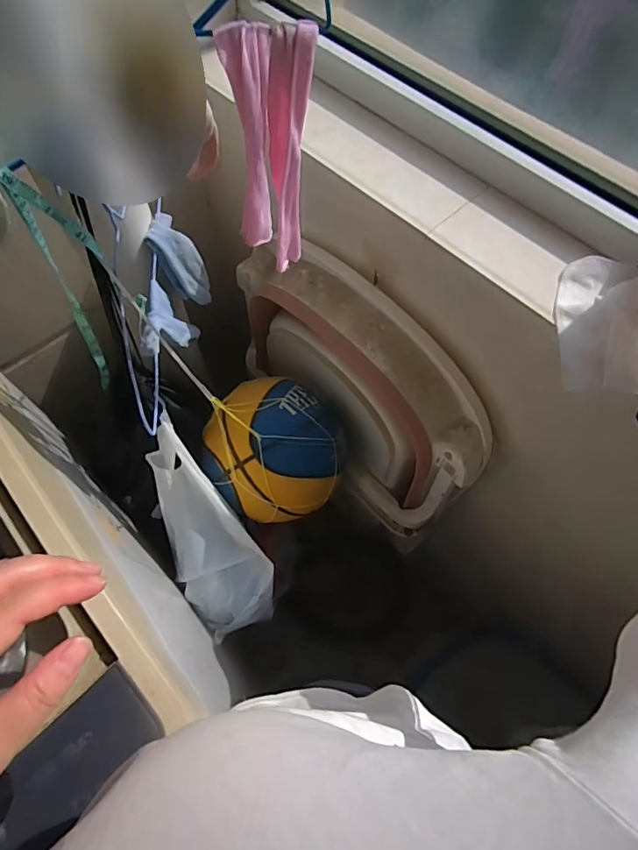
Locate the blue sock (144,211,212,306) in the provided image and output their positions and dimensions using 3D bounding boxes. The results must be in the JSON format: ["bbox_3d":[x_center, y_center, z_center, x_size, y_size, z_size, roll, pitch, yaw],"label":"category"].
[{"bbox_3d":[-0.184,-0.215,0.664,0.032,0.127,0.052,22,63,37],"label":"blue sock"}]

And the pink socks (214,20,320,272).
[{"bbox_3d":[-0.036,-0.213,0.418,0.067,0.194,0.057,0,63,0],"label":"pink socks"}]

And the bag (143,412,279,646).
[{"bbox_3d":[-0.169,0.156,0.728,0.136,0.375,0.101,-21,20,-11],"label":"bag"}]

